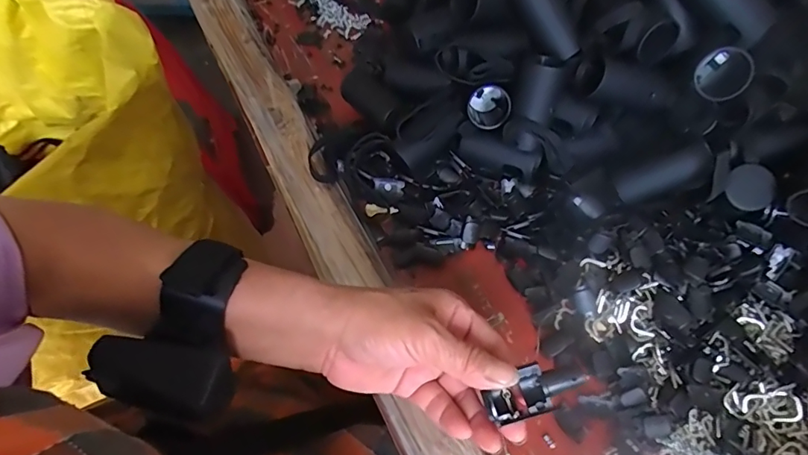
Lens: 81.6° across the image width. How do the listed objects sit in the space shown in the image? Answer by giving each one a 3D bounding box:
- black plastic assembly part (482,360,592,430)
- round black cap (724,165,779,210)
[{"bbox_3d":[0.069,0.085,0.245,0.050,0.021,0.023,-27,64,7],"label":"black plastic assembly part"},{"bbox_3d":[0.226,-0.026,0.308,0.032,0.008,0.029,-30,83,-1],"label":"round black cap"}]

